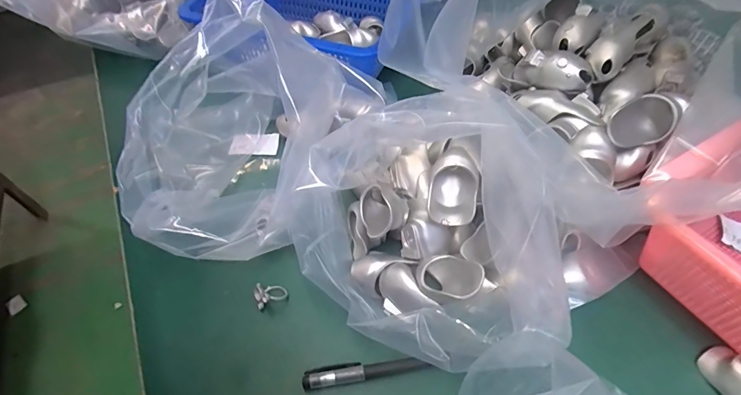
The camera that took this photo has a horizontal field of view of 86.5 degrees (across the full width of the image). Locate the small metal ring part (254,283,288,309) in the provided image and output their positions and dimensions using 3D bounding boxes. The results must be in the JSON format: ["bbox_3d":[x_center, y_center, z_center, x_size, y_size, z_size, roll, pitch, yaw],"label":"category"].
[{"bbox_3d":[-0.083,0.078,0.323,0.025,0.014,0.016,-19,54,-11],"label":"small metal ring part"}]

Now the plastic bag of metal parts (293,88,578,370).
[{"bbox_3d":[0.039,0.024,0.293,0.163,0.117,0.219,-30,57,-19],"label":"plastic bag of metal parts"}]

